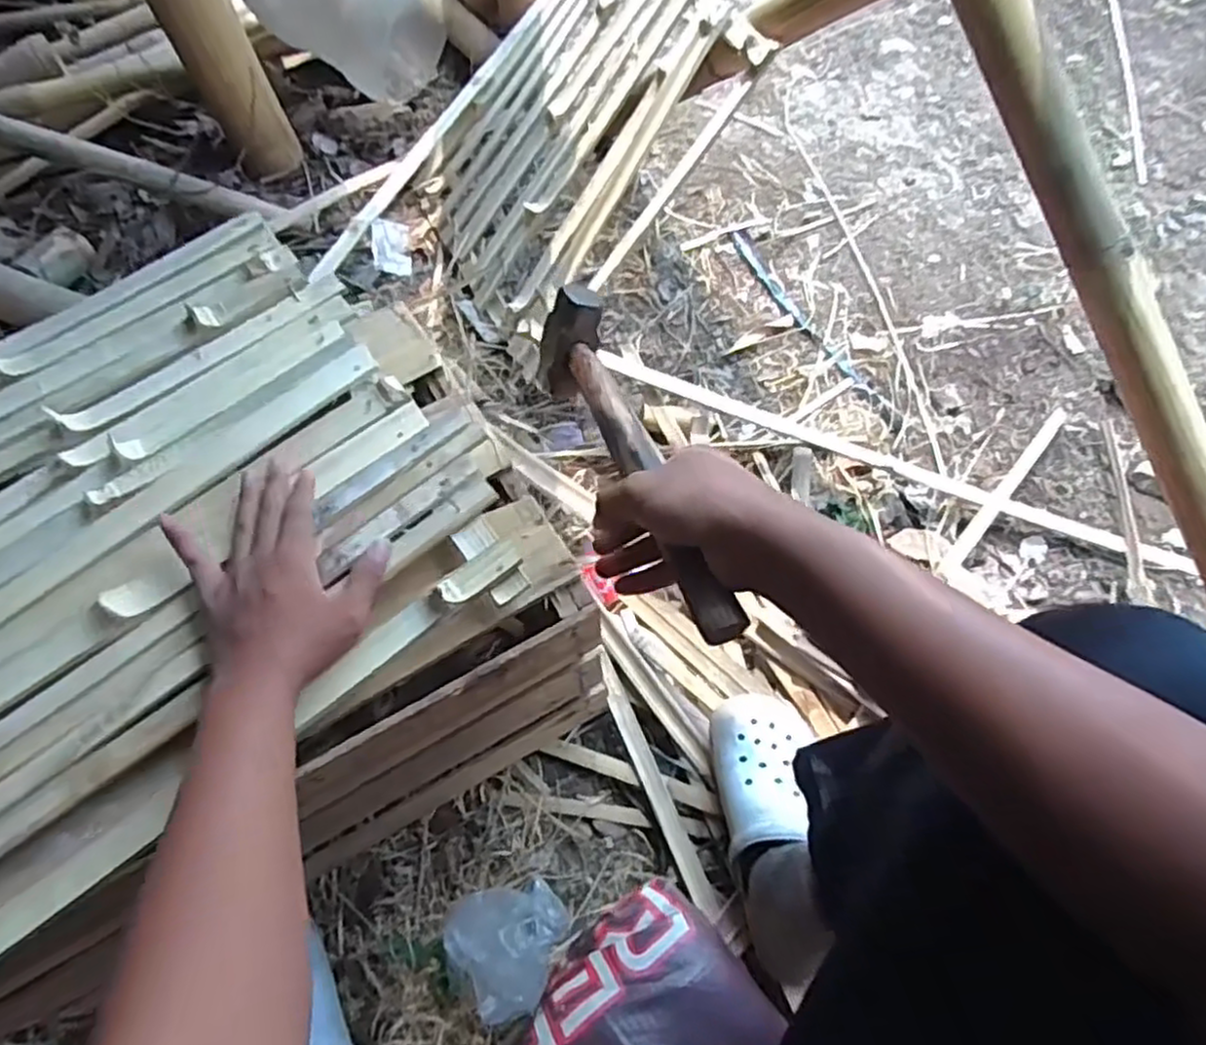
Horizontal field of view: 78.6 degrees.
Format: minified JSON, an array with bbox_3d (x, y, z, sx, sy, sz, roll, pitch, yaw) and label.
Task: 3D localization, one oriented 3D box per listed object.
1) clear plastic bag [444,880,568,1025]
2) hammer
[{"bbox_3d":[-0.093,0.399,0.713,0.102,0.155,0.103,-42,70,-17],"label":"clear plastic bag"},{"bbox_3d":[0.018,-0.039,0.469,0.046,0.061,0.267,-19,57,-10],"label":"hammer"}]

